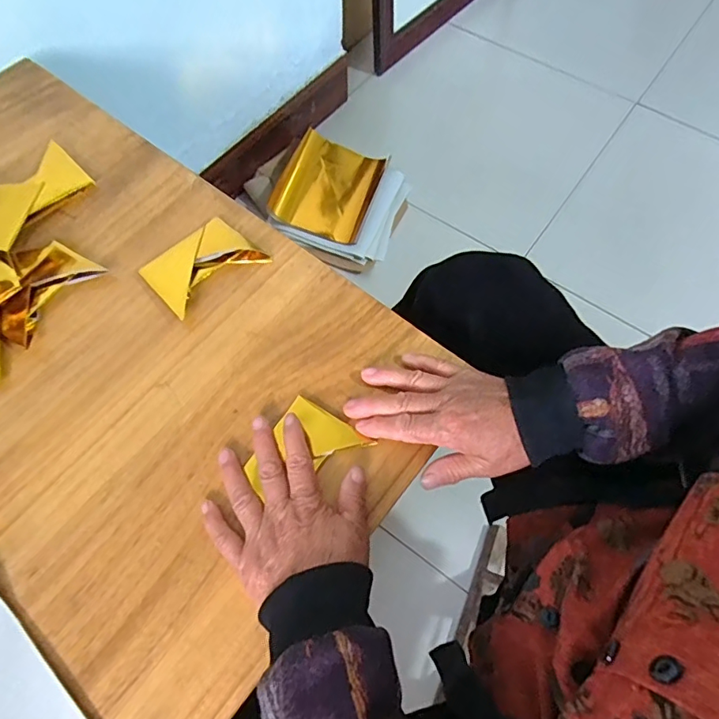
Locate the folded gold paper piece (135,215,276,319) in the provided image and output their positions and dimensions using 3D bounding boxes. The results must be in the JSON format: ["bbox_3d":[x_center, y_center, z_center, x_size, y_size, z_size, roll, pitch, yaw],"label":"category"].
[{"bbox_3d":[-0.147,-0.091,0.474,0.099,0.012,0.068,-39,71,-17],"label":"folded gold paper piece"}]

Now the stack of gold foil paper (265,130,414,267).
[{"bbox_3d":[-0.049,-0.350,1.100,0.278,0.054,0.279,18,66,8],"label":"stack of gold foil paper"}]

